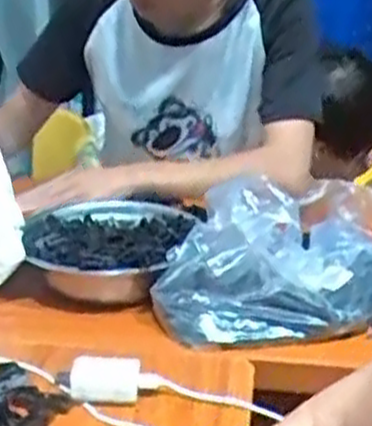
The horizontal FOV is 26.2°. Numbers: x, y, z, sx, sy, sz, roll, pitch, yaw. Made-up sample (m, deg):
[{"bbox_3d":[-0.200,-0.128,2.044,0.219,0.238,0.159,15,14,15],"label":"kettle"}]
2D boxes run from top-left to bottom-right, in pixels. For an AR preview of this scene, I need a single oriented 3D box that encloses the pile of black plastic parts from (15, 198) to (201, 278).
[{"bbox_3d":[-0.077,0.019,0.842,0.177,0.040,0.194,-2,20,-7],"label":"pile of black plastic parts"}]

